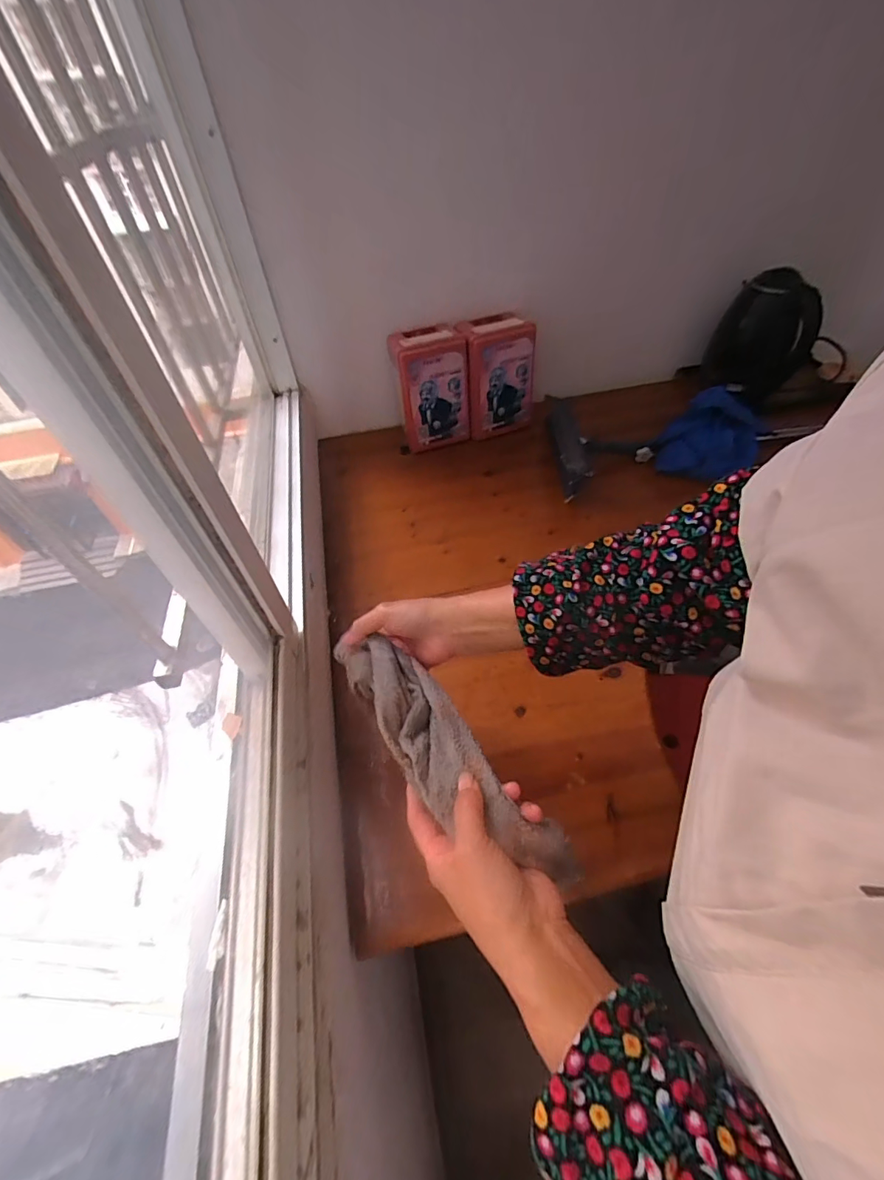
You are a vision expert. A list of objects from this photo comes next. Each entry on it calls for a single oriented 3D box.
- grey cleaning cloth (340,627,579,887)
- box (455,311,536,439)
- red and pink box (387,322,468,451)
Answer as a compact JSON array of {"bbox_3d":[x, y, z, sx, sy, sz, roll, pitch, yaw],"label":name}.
[{"bbox_3d":[-0.007,0.122,0.376,0.066,0.028,0.263,-35,50,-19],"label":"grey cleaning cloth"},{"bbox_3d":[0.113,-0.435,0.956,0.148,0.208,0.099,-6,51,-5],"label":"box"},{"bbox_3d":[-0.024,-0.411,0.955,0.142,0.212,0.126,-12,51,-9],"label":"red and pink box"}]

